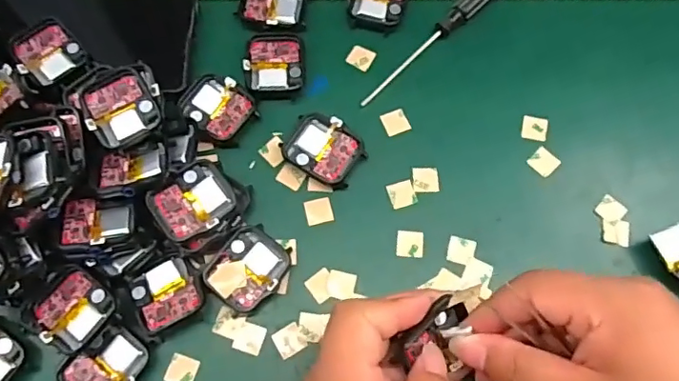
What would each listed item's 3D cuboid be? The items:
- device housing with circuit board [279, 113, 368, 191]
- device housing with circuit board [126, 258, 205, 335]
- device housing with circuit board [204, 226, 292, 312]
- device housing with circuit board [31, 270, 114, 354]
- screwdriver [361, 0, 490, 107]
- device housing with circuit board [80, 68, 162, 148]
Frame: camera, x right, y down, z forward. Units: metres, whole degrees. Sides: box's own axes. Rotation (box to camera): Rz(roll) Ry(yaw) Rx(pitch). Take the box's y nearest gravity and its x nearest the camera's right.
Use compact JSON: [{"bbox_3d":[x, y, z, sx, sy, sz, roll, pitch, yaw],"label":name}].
[{"bbox_3d":[-0.010,-0.025,0.332,0.046,0.013,0.036,31,73,9],"label":"device housing with circuit board"},{"bbox_3d":[-0.095,0.056,0.301,0.037,0.007,0.036,-27,73,-10],"label":"device housing with circuit board"},{"bbox_3d":[-0.051,0.044,0.309,0.037,0.011,0.044,34,74,10],"label":"device housing with circuit board"},{"bbox_3d":[-0.142,0.063,0.292,0.038,0.014,0.038,40,75,12],"label":"device housing with circuit board"},{"bbox_3d":[0.064,-0.101,0.356,0.013,0.010,0.131,43,75,13],"label":"screwdriver"},{"bbox_3d":[-0.126,-0.049,0.311,0.038,0.011,0.044,-27,73,-10],"label":"device housing with circuit board"}]

